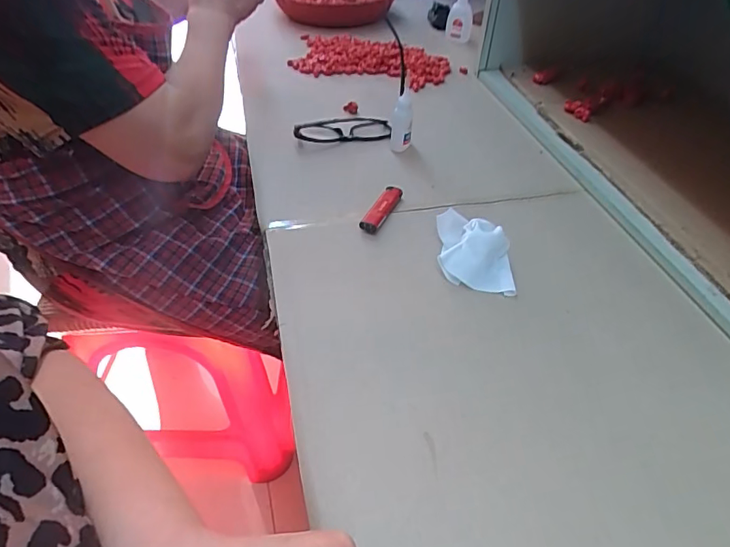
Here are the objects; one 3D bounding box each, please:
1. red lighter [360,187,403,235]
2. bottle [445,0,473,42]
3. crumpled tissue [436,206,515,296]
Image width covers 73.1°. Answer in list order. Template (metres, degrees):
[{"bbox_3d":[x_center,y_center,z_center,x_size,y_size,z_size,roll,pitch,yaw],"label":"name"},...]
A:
[{"bbox_3d":[0.018,-0.069,0.507,0.016,0.015,0.077,19,46,17],"label":"red lighter"},{"bbox_3d":[0.163,-0.437,0.847,0.044,0.105,0.027,-18,48,-17],"label":"bottle"},{"bbox_3d":[0.101,-0.024,0.453,0.066,0.033,0.080,4,45,3],"label":"crumpled tissue"}]

